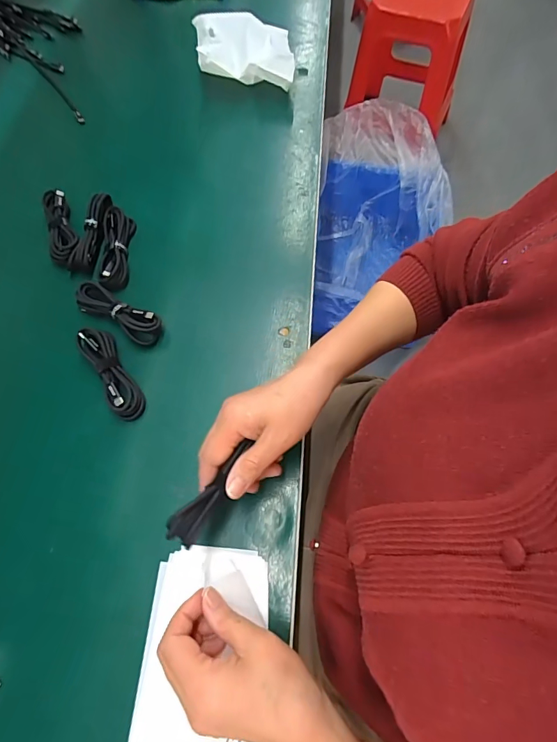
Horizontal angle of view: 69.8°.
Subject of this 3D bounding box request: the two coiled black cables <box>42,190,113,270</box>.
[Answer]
[{"bbox_3d":[-0.260,-0.176,0.485,0.092,0.019,0.106,8,66,4],"label":"two coiled black cables"}]

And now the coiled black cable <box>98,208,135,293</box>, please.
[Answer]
[{"bbox_3d":[-0.196,-0.148,0.482,0.032,0.020,0.113,-4,66,-1],"label":"coiled black cable"}]

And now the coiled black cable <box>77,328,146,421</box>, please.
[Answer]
[{"bbox_3d":[-0.174,0.002,0.415,0.032,0.023,0.105,-32,69,-13],"label":"coiled black cable"}]

